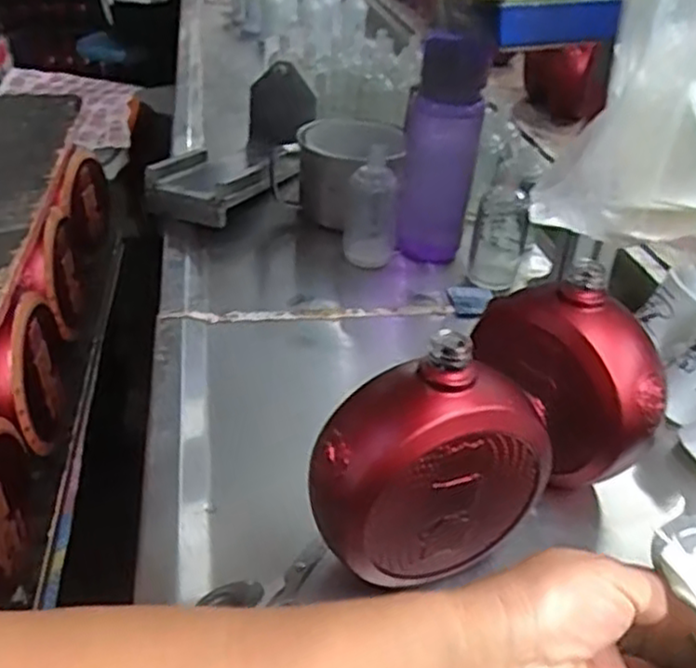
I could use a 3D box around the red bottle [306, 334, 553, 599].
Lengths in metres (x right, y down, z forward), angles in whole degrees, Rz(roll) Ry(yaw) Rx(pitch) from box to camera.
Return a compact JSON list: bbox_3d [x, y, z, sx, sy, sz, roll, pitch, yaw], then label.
[{"bbox_3d":[0.045,0.069,0.405,0.133,0.128,0.055,-9,36,-15],"label":"red bottle"}]

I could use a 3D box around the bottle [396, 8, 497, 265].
[{"bbox_3d":[0.093,-0.185,0.724,0.075,0.263,0.071,6,35,6],"label":"bottle"}]

